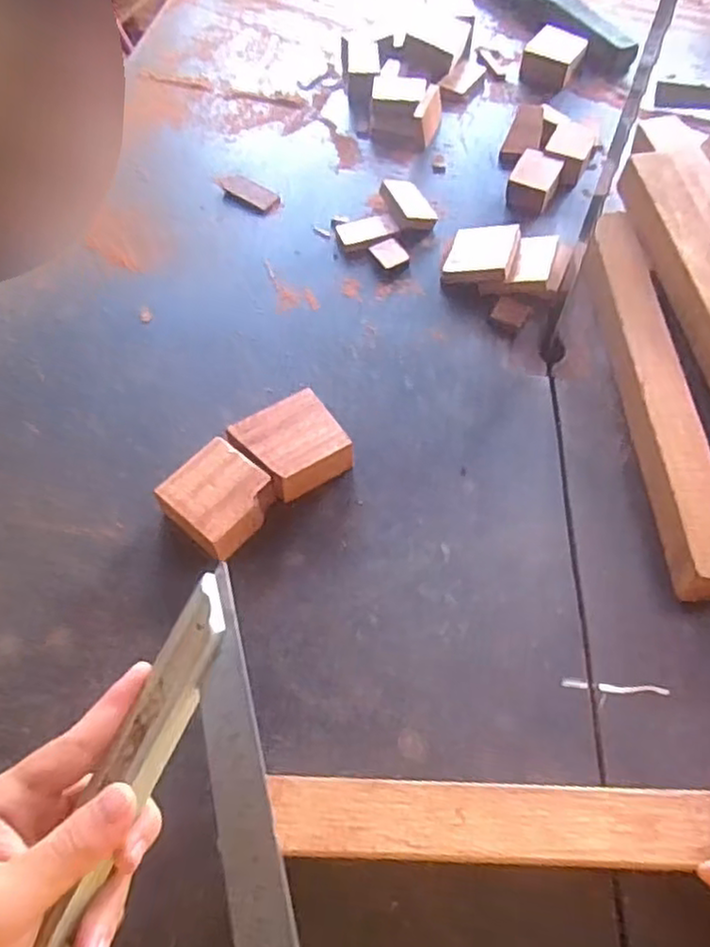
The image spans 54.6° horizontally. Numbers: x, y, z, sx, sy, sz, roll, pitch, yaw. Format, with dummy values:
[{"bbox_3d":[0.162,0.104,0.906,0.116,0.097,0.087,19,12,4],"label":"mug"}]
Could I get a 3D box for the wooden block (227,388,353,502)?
[{"bbox_3d":[-0.039,-0.016,0.449,0.060,0.026,0.059,-33,64,-19],"label":"wooden block"}]

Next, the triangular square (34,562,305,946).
[{"bbox_3d":[-0.070,0.165,0.275,0.107,0.010,0.250,-25,53,10],"label":"triangular square"}]

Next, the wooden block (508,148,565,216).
[{"bbox_3d":[0.156,-0.252,0.596,0.037,0.025,0.053,25,61,15],"label":"wooden block"}]

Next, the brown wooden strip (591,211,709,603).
[{"bbox_3d":[0.202,-0.061,0.473,0.041,0.037,0.309,0,58,0],"label":"brown wooden strip"}]

